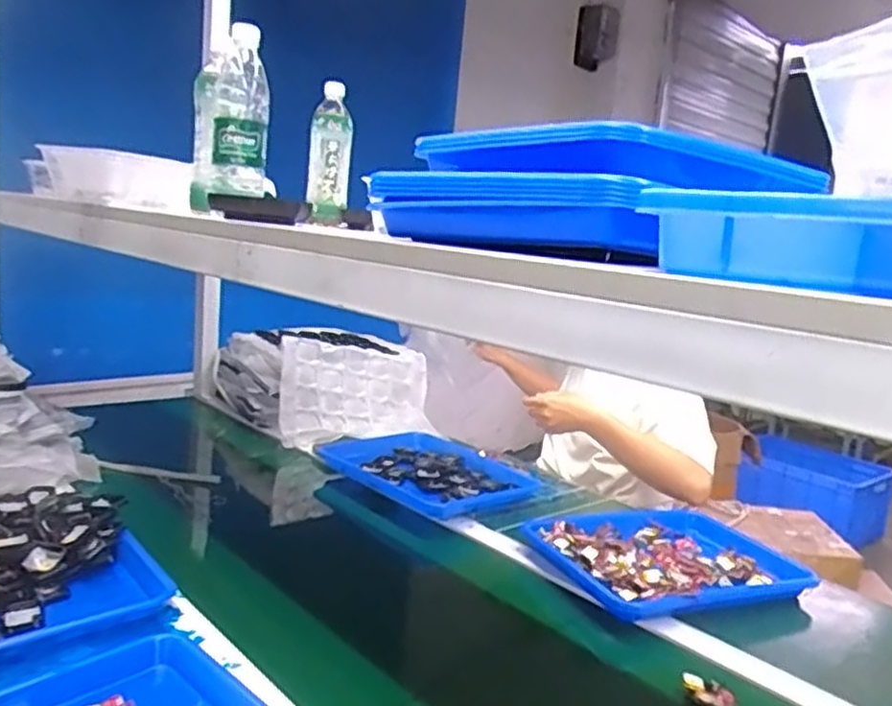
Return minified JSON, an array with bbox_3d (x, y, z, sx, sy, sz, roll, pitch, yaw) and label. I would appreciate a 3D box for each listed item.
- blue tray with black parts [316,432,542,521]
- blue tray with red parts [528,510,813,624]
[{"bbox_3d":[-0.026,0.205,1.266,0.249,0.048,0.369,-4,13,-42],"label":"blue tray with black parts"},{"bbox_3d":[0.305,0.273,0.995,0.322,0.036,0.258,0,11,-26],"label":"blue tray with red parts"}]

